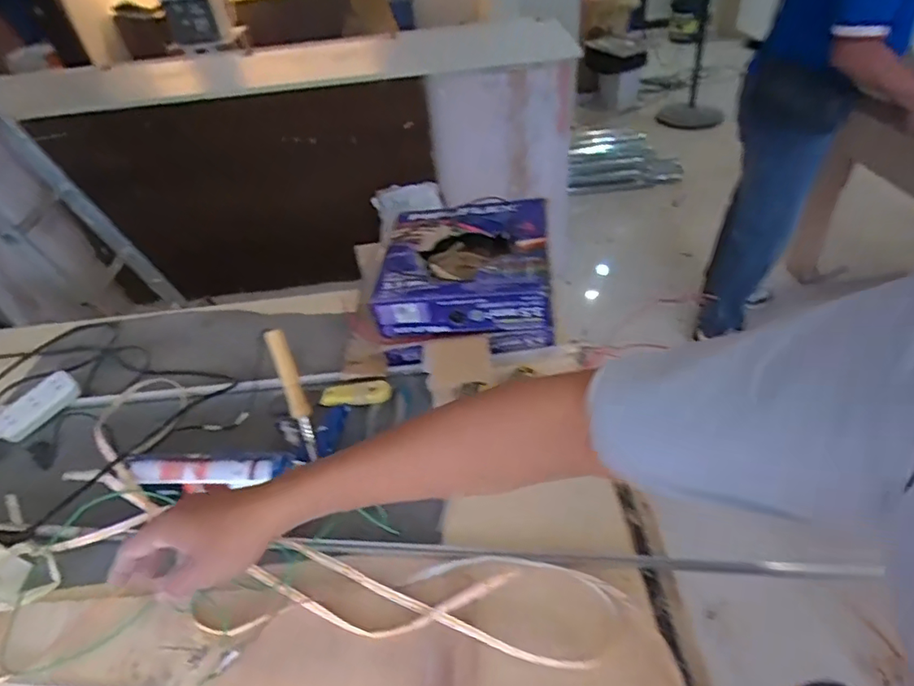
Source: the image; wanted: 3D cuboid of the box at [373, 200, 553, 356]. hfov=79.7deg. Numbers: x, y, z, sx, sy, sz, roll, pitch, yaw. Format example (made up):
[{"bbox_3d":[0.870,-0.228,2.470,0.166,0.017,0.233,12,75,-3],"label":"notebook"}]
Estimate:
[{"bbox_3d":[0.022,-0.114,0.888,0.271,0.119,0.250,3,43,10],"label":"box"}]

